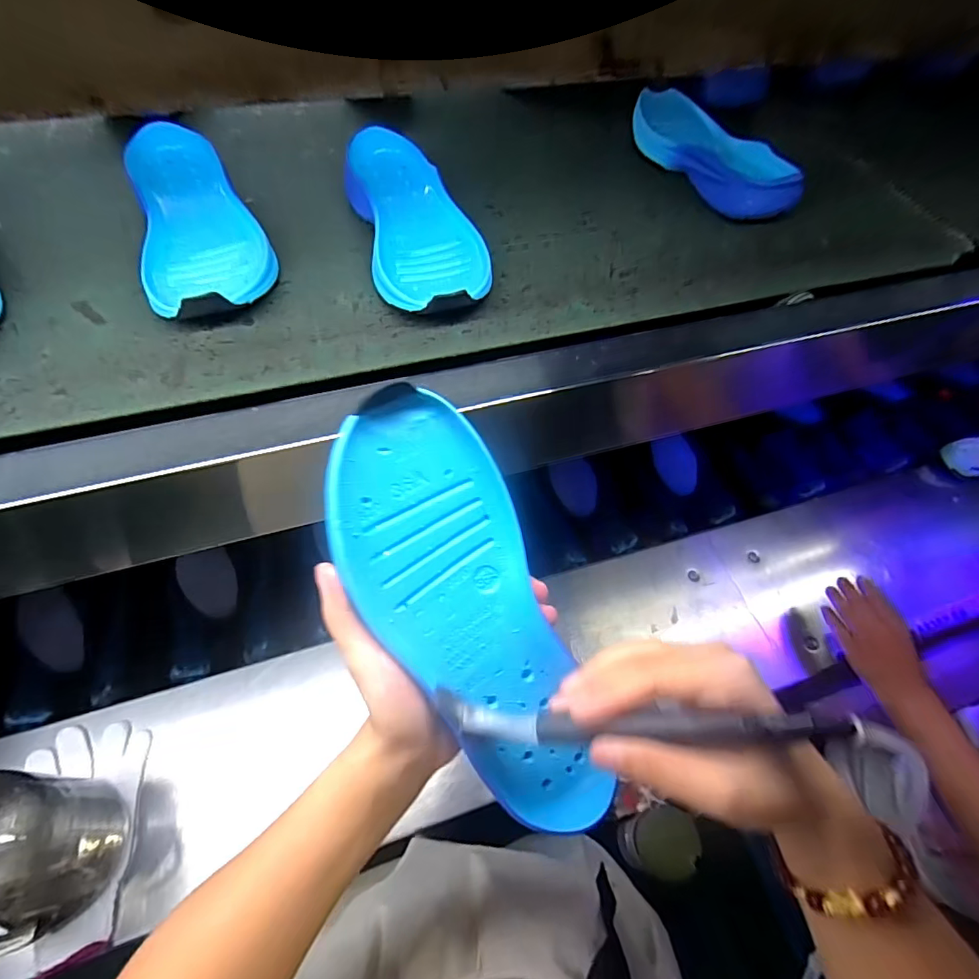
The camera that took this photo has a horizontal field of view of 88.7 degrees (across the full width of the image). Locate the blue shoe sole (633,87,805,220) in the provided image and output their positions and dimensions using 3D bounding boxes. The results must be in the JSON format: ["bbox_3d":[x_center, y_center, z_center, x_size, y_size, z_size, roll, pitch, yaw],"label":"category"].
[{"bbox_3d":[0.231,-0.368,0.527,0.090,0.040,0.241,-20,67,-13],"label":"blue shoe sole"}]

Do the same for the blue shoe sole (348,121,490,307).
[{"bbox_3d":[-0.066,-0.234,0.438,0.092,0.030,0.214,-15,66,-10],"label":"blue shoe sole"}]

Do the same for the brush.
[{"bbox_3d":[0.058,0.102,0.222,0.171,0.016,0.021,-8,62,19],"label":"brush"}]

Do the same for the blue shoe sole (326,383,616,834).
[{"bbox_3d":[-0.007,0.070,0.257,0.086,0.027,0.242,-26,101,-15],"label":"blue shoe sole"}]

